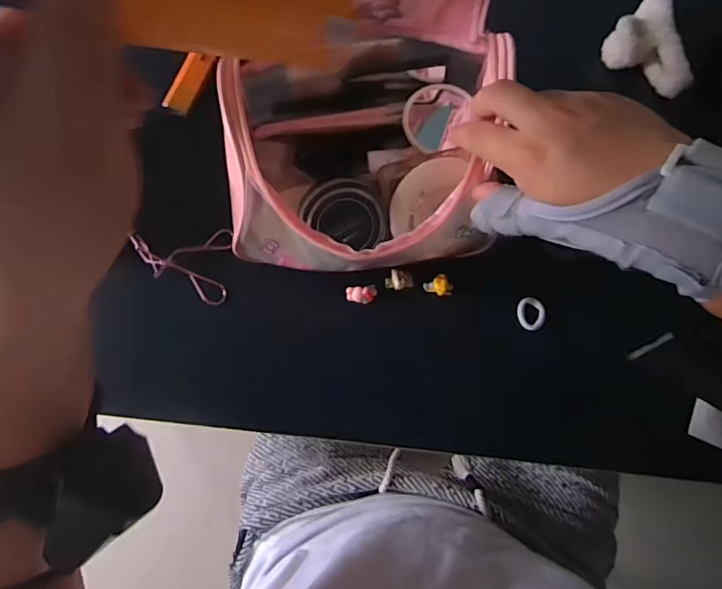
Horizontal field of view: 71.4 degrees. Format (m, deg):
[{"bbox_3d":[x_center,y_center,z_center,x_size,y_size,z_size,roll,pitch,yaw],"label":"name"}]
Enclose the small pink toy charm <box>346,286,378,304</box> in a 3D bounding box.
[{"bbox_3d":[0.001,0.000,0.445,0.026,0.008,0.015,-4,74,0],"label":"small pink toy charm"}]

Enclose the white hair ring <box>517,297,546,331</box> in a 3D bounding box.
[{"bbox_3d":[0.150,0.017,0.443,0.024,0.006,0.030,3,74,2],"label":"white hair ring"}]

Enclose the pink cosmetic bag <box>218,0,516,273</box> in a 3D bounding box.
[{"bbox_3d":[-0.004,-0.138,0.335,0.195,0.228,0.193,3,74,2],"label":"pink cosmetic bag"}]

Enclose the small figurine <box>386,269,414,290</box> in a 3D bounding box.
[{"bbox_3d":[0.034,-0.012,0.448,0.024,0.009,0.018,14,75,5],"label":"small figurine"}]

